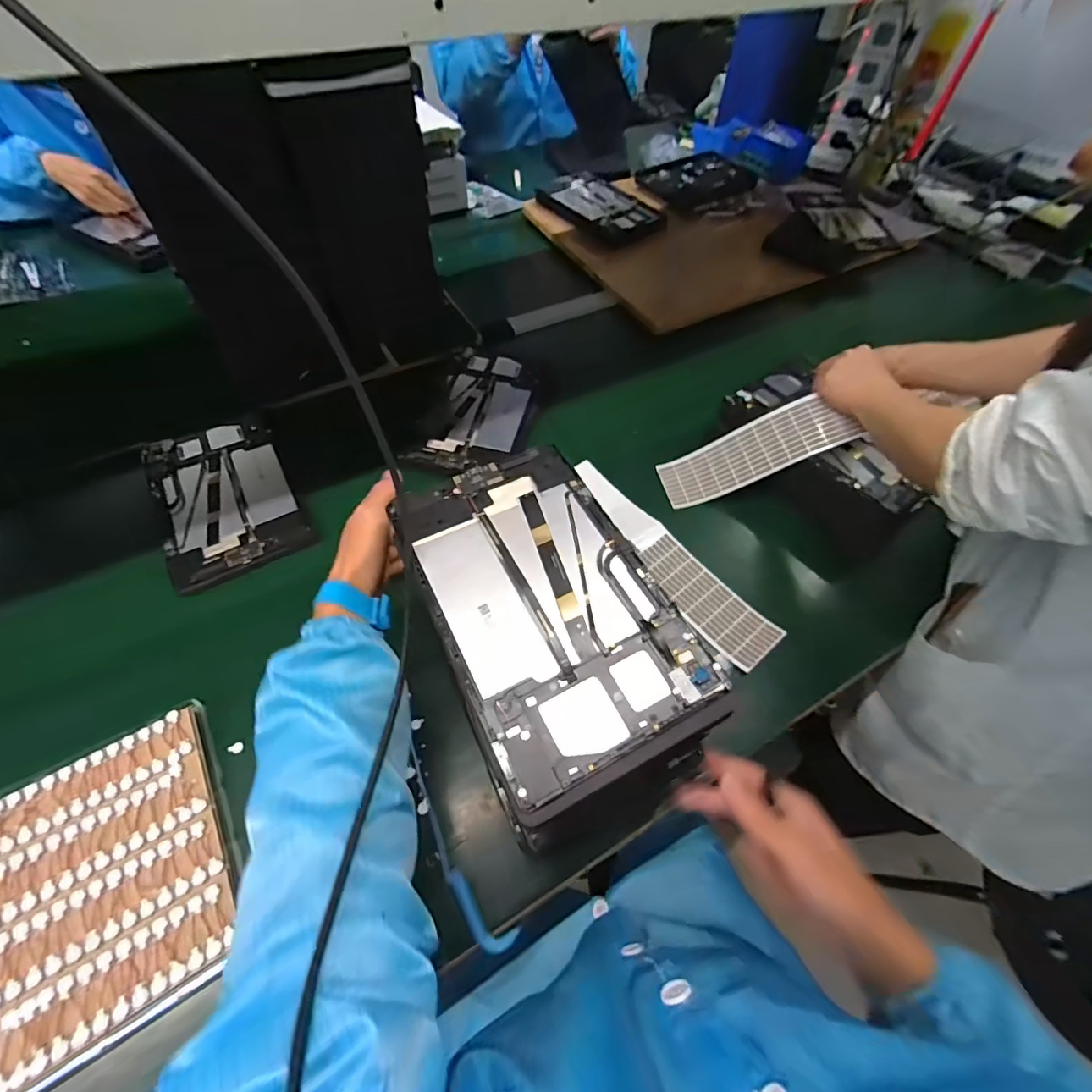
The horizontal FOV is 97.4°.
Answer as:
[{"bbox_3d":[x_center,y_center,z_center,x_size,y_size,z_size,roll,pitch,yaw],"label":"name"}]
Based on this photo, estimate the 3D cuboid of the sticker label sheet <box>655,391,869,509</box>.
[{"bbox_3d":[0.254,-0.118,0.600,0.218,0.029,0.074,-22,55,21],"label":"sticker label sheet"}]

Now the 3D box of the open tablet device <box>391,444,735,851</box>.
[{"bbox_3d":[0.002,0.039,0.332,0.153,0.014,0.258,-23,62,-17],"label":"open tablet device"}]

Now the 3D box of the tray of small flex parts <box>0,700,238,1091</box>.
[{"bbox_3d":[-0.339,0.254,0.372,0.166,0.011,0.209,-26,62,-19],"label":"tray of small flex parts"}]

